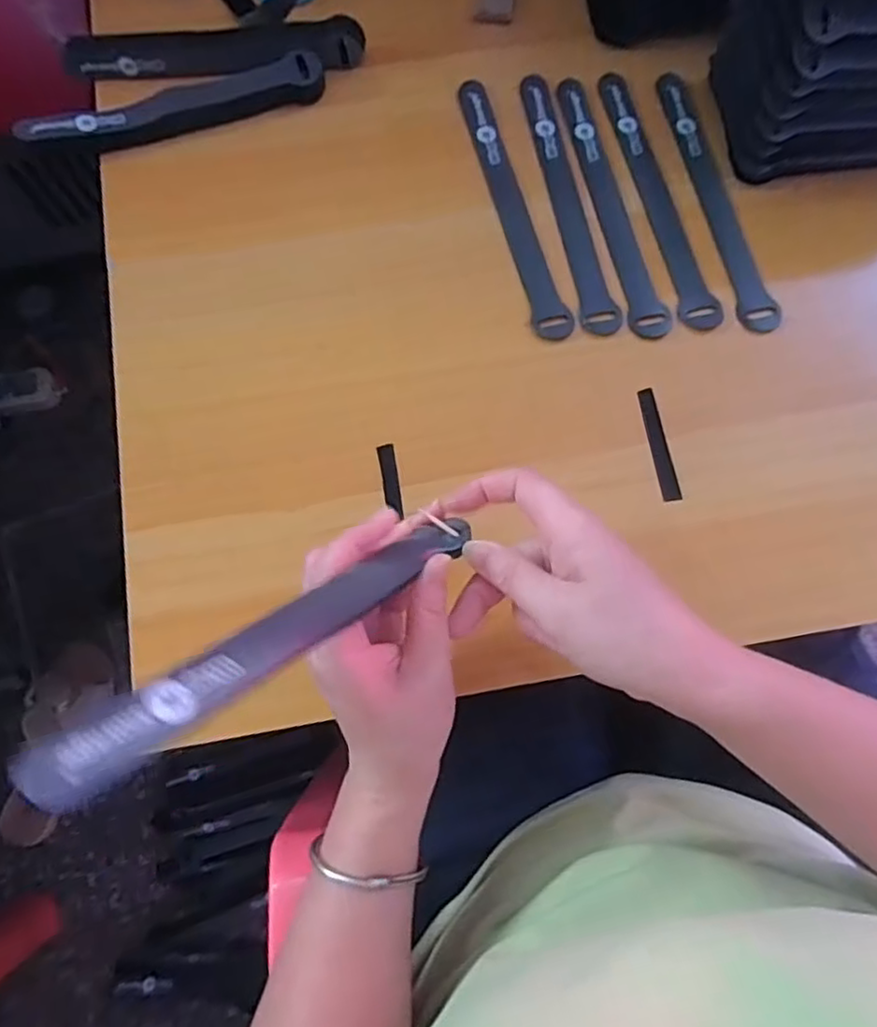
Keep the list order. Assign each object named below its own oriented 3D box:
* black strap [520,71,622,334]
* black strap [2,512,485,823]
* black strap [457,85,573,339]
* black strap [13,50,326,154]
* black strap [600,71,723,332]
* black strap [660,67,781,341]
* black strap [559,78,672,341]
[{"bbox_3d":[0.085,-0.210,0.427,0.021,0.004,0.204,-10,73,-3],"label":"black strap"},{"bbox_3d":[-0.052,0.043,0.240,0.021,0.020,0.192,46,40,13],"label":"black strap"},{"bbox_3d":[0.049,-0.205,0.426,0.023,0.004,0.206,-13,73,-4],"label":"black strap"},{"bbox_3d":[-0.178,-0.278,0.441,0.199,0.020,0.030,-16,73,-5],"label":"black strap"},{"bbox_3d":[0.145,-0.212,0.428,0.025,0.005,0.204,-11,73,-4],"label":"black strap"},{"bbox_3d":[0.184,-0.212,0.427,0.023,0.004,0.207,-10,73,-3],"label":"black strap"},{"bbox_3d":[0.115,-0.208,0.426,0.025,0.004,0.206,-10,73,-4],"label":"black strap"}]

